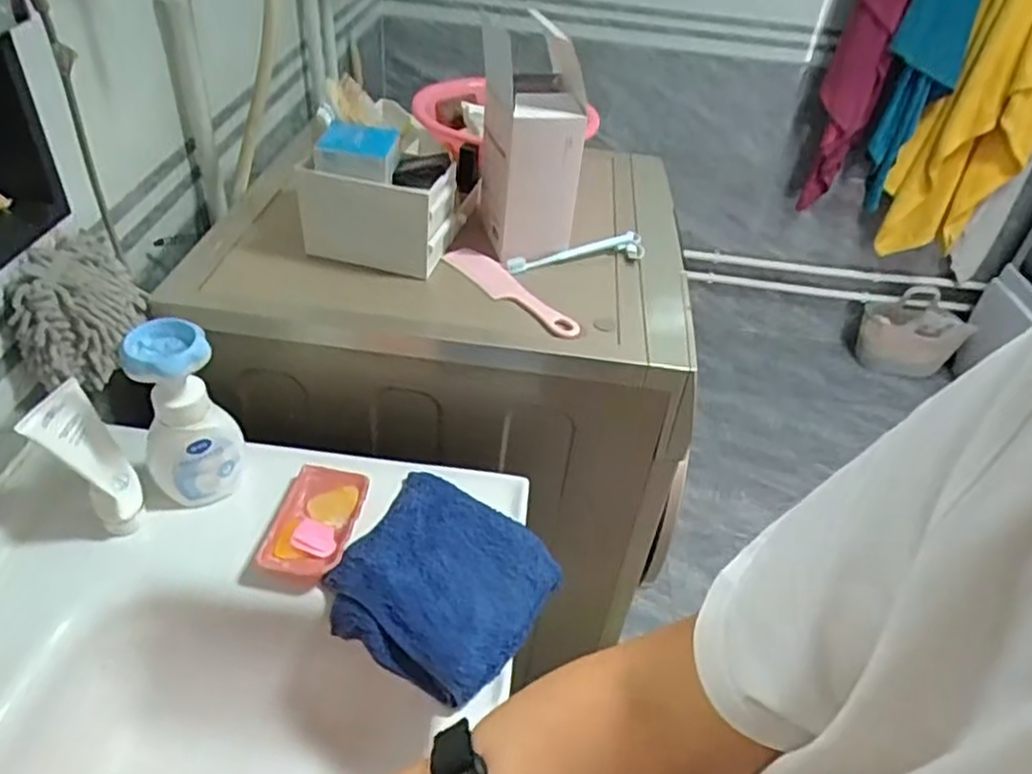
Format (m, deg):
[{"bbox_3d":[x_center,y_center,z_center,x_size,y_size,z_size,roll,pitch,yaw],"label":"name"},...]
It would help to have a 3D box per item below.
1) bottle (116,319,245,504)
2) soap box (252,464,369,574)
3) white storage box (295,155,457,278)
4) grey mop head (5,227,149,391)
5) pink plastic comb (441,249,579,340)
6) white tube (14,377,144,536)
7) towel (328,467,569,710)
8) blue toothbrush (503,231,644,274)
[{"bbox_3d":[-0.314,0.030,0.678,0.083,0.182,0.061,-6,41,-14],"label":"bottle"},{"bbox_3d":[-0.198,0.132,0.702,0.078,0.023,0.125,8,40,3],"label":"soap box"},{"bbox_3d":[-0.165,-0.204,0.840,0.169,0.118,0.073,7,40,1],"label":"white storage box"},{"bbox_3d":[-0.439,-0.079,0.717,0.081,0.117,0.130,4,40,-2],"label":"grey mop head"},{"bbox_3d":[-0.004,-0.115,0.839,0.042,0.017,0.206,-29,51,-35],"label":"pink plastic comb"},{"bbox_3d":[-0.385,0.074,0.649,0.052,0.151,0.058,16,40,11],"label":"white tube"},{"bbox_3d":[-0.066,0.178,0.665,0.183,0.032,0.179,24,43,21],"label":"towel"},{"bbox_3d":[0.079,-0.172,0.906,0.186,0.026,0.027,-9,42,-18],"label":"blue toothbrush"}]

